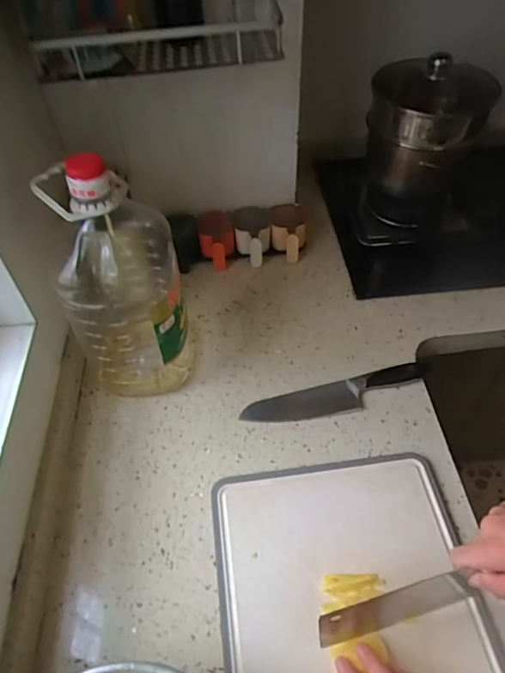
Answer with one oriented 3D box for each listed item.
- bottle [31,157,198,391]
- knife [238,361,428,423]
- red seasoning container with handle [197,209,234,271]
[{"bbox_3d":[-0.169,-0.076,0.645,0.133,0.338,0.159,-10,50,-5],"label":"bottle"},{"bbox_3d":[0.123,0.085,0.705,0.275,0.022,0.052,-12,51,-7],"label":"knife"},{"bbox_3d":[-0.066,-0.179,0.894,0.064,0.069,0.104,-7,50,-3],"label":"red seasoning container with handle"}]

